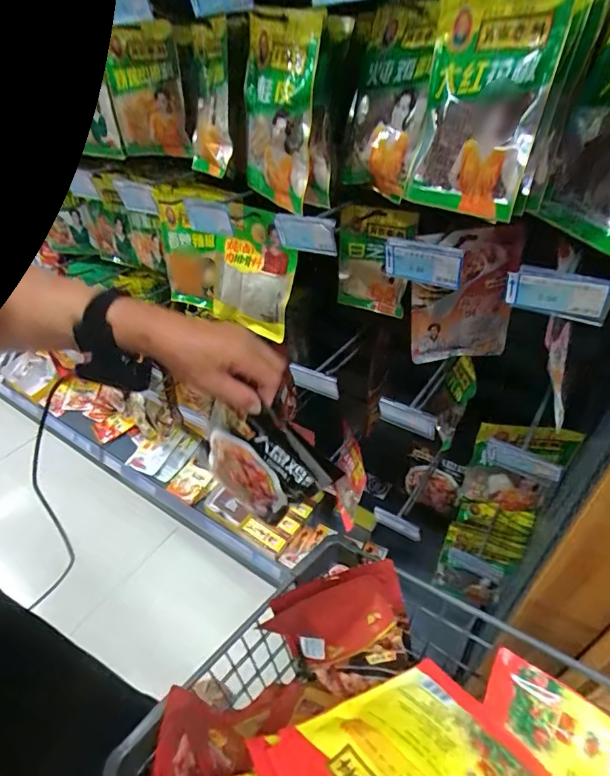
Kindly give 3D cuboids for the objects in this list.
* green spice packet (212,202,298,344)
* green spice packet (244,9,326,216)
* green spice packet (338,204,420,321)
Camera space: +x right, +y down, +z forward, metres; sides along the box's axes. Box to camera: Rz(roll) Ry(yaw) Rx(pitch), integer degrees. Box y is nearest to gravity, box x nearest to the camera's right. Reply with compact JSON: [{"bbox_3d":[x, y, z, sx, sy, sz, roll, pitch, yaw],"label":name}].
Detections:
[{"bbox_3d":[-0.092,-0.194,0.730,0.158,0.202,0.026,23,35,21],"label":"green spice packet"},{"bbox_3d":[-0.041,-0.349,0.557,0.022,0.207,0.154,-17,45,-31],"label":"green spice packet"},{"bbox_3d":[0.113,-0.207,0.720,0.133,0.177,0.027,21,46,27],"label":"green spice packet"}]

